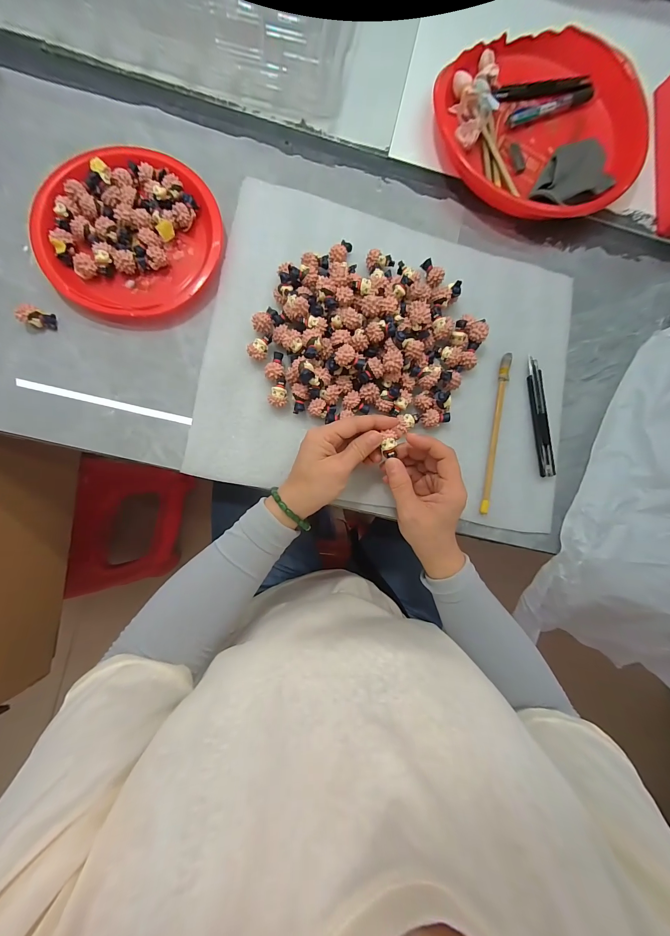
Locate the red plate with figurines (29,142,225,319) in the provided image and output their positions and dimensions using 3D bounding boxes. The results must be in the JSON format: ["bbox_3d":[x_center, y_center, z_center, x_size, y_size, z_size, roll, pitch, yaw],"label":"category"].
[{"bbox_3d":[-0.215,-0.249,0.337,0.183,0.021,0.176,0,85,-5],"label":"red plate with figurines"}]

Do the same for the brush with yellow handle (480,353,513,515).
[{"bbox_3d":[0.181,-0.040,0.355,0.011,0.009,0.182,11,84,-4],"label":"brush with yellow handle"}]

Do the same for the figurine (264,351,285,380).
[{"bbox_3d":[-0.063,-0.106,0.337,0.019,0.017,0.031,-2,85,-5],"label":"figurine"}]

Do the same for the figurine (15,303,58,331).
[{"bbox_3d":[-0.294,-0.150,0.314,0.024,0.020,0.017,4,85,-5],"label":"figurine"}]

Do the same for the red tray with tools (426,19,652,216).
[{"bbox_3d":[0.264,-0.422,0.384,0.251,0.028,0.235,-43,90,-7],"label":"red tray with tools"}]

